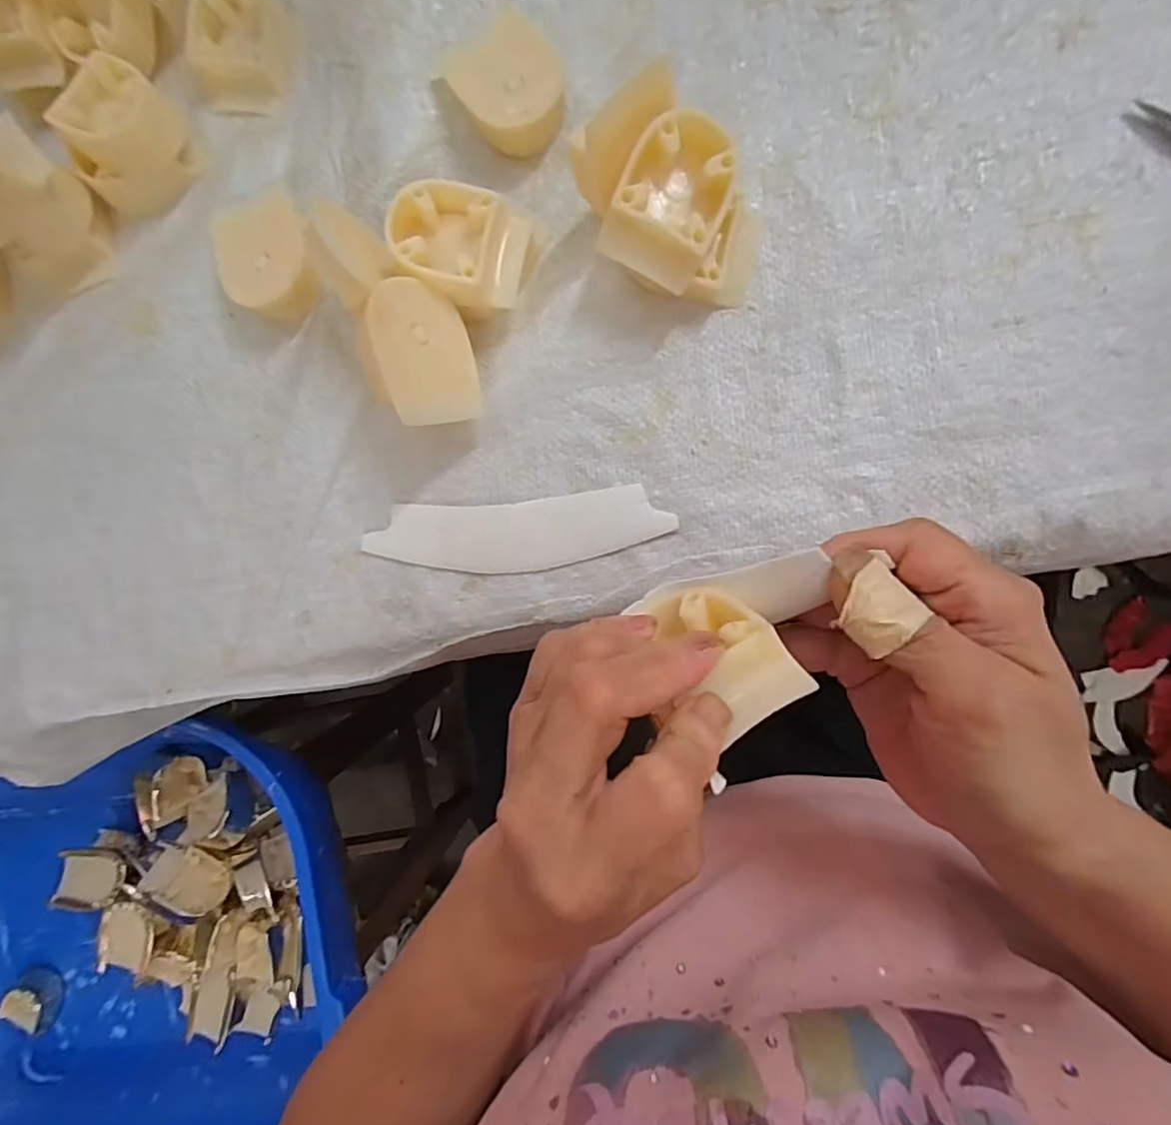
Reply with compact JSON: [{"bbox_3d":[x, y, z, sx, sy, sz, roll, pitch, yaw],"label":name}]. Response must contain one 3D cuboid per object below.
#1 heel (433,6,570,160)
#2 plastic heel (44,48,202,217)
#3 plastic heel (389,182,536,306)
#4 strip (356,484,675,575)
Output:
[{"bbox_3d":[-0.037,-0.233,0.287,0.048,0.017,0.058,-33,85,6],"label":"heel"},{"bbox_3d":[-0.244,-0.223,0.304,0.054,0.033,0.061,37,94,7],"label":"plastic heel"},{"bbox_3d":[-0.058,-0.148,0.276,0.056,0.042,0.049,19,92,8],"label":"plastic heel"},{"bbox_3d":[-0.035,-0.014,0.292,0.152,0.004,0.037,-4,89,8],"label":"strip"}]

